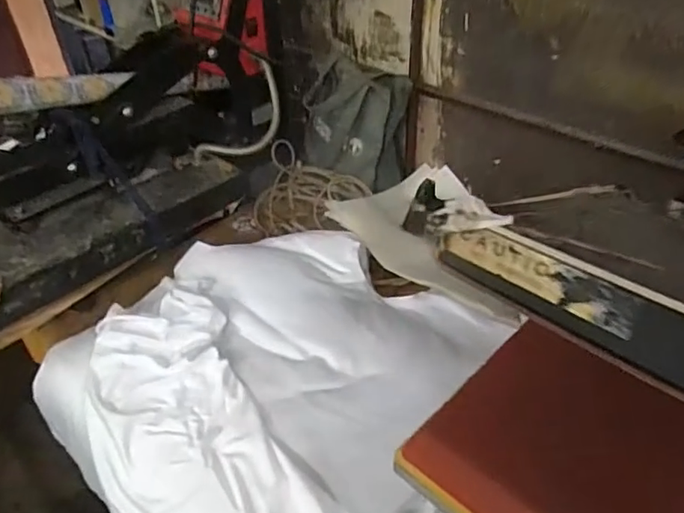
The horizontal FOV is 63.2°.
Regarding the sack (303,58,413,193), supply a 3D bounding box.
[{"bbox_3d":[0.028,-0.271,1.158,0.217,0.229,0.148,2,39,5],"label":"sack"}]

